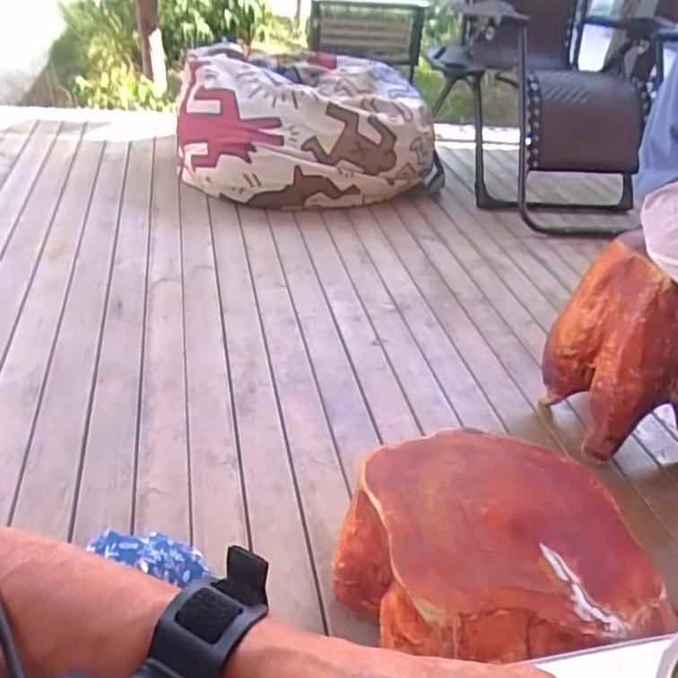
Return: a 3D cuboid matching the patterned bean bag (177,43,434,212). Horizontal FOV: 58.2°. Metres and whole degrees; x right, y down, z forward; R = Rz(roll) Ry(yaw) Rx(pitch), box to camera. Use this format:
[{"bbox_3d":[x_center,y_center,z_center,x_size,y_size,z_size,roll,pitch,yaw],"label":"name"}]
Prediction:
[{"bbox_3d":[-0.123,-0.643,1.873,0.842,0.375,0.516,-2,36,-12],"label":"patterned bean bag"}]

